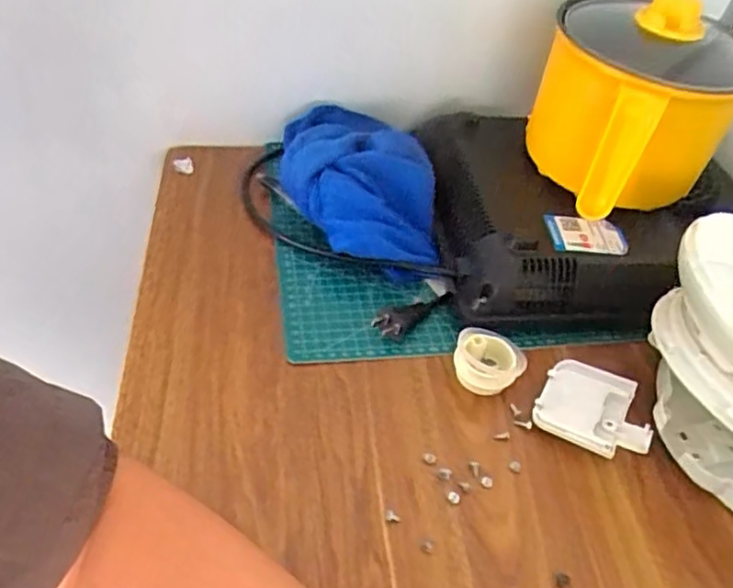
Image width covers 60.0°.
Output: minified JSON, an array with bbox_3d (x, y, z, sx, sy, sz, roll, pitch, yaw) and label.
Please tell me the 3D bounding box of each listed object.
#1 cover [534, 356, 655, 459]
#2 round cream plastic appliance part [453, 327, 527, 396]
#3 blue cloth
[{"bbox_3d":[0.171,0.086,0.472,0.081,0.013,0.072,24,47,16],"label":"cover"},{"bbox_3d":[0.094,0.052,0.488,0.053,0.029,0.044,15,46,8],"label":"round cream plastic appliance part"},{"bbox_3d":[-0.006,-0.100,0.593,0.116,0.069,0.222,-20,51,-24],"label":"blue cloth"}]

